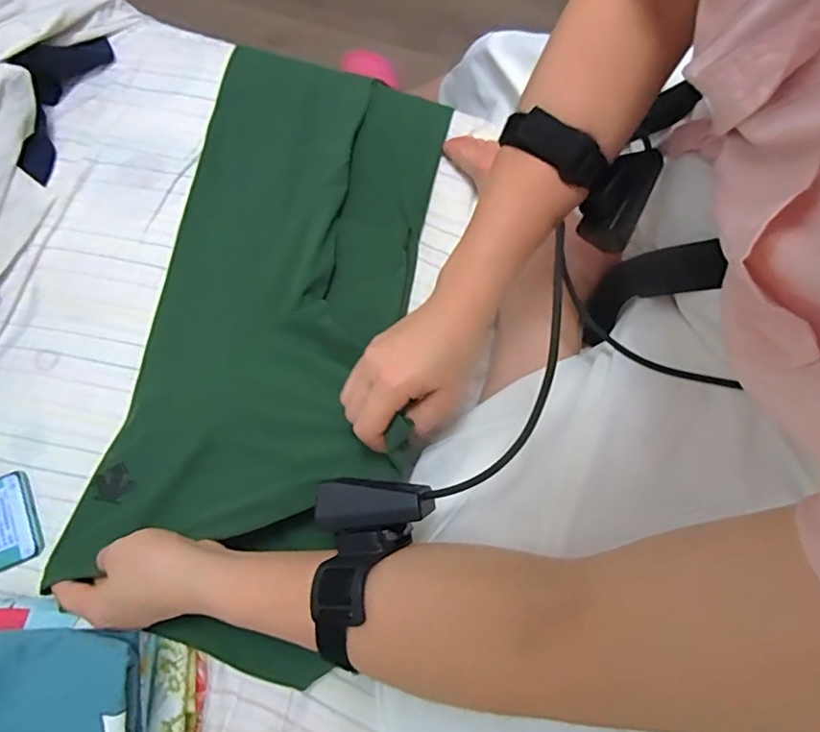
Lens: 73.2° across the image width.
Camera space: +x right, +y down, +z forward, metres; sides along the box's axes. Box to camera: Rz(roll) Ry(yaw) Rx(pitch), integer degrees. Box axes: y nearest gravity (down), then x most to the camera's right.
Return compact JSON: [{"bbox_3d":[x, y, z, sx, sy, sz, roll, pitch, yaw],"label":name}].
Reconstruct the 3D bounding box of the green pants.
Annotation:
[{"bbox_3d":[-0.119,-0.054,0.491,0.229,0.061,0.562,9,68,2],"label":"green pants"}]

